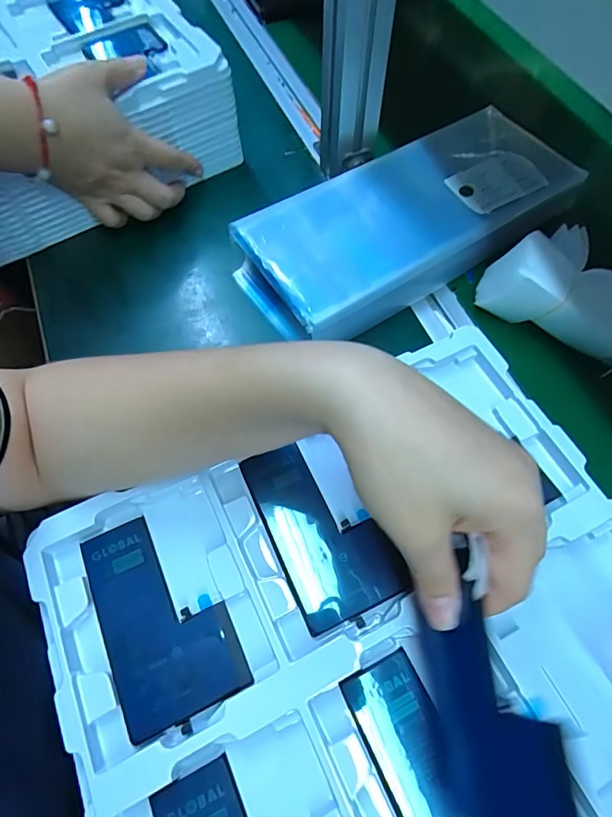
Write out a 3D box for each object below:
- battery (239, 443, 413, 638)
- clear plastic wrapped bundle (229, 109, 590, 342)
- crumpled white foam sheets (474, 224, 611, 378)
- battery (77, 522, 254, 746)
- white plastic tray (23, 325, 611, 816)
[{"bbox_3d":[0.009,0.070,0.273,0.060,0.008,0.108,-23,66,-12],"label":"battery"},{"bbox_3d":[0.089,-0.168,0.405,0.303,0.040,0.131,-30,67,-14],"label":"clear plastic wrapped bundle"},{"bbox_3d":[0.204,-0.094,0.351,0.121,0.057,0.070,29,67,14],"label":"crumpled white foam sheets"},{"bbox_3d":[-0.080,0.112,0.252,0.064,0.004,0.108,-24,66,-12],"label":"battery"},{"bbox_3d":[0.039,0.122,0.241,0.315,0.021,0.272,-26,65,-10],"label":"white plastic tray"}]

